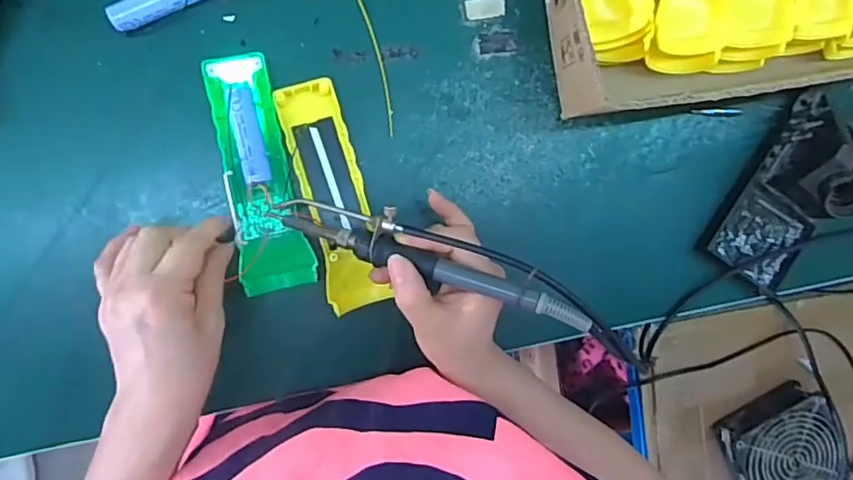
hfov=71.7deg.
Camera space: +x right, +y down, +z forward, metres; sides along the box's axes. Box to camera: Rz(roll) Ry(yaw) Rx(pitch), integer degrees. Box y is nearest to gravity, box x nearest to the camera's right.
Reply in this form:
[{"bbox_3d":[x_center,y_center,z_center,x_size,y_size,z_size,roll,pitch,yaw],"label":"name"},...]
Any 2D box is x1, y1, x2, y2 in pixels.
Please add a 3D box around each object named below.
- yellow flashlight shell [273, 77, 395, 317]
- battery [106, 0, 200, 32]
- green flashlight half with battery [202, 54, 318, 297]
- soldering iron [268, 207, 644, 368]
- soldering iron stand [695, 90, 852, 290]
[{"bbox_3d":[-0.068,-0.031,0.420,0.046,0.017,0.161,-11,89,-8],"label":"yellow flashlight shell"},{"bbox_3d":[-0.180,-0.160,0.400,0.064,0.019,0.019,-24,93,-5],"label":"battery"},{"bbox_3d":[-0.116,-0.046,0.408,0.048,0.025,0.163,-12,93,-8],"label":"green flashlight half with battery"},{"bbox_3d":[0.015,0.015,0.363,0.239,0.028,0.034,19,90,12],"label":"soldering iron"},{"bbox_3d":[0.294,-0.035,0.453,0.077,0.068,0.152,34,90,-10],"label":"soldering iron stand"}]

